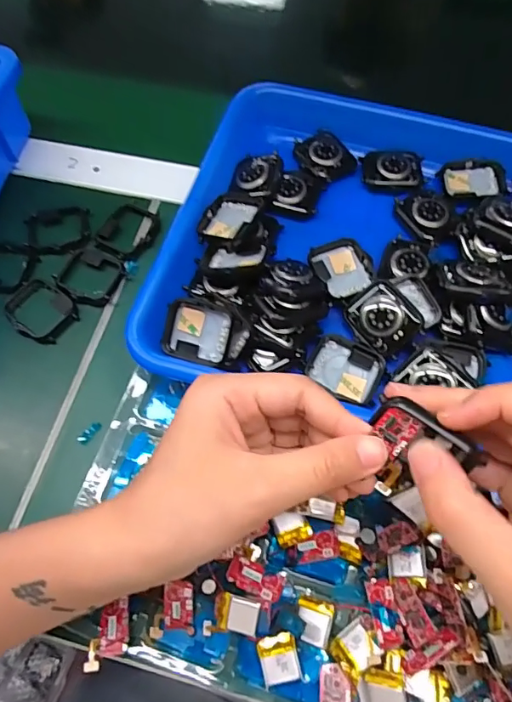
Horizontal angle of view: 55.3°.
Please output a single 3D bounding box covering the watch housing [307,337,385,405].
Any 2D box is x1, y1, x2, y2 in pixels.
[{"bbox_3d":[0.054,0.010,0.294,0.042,0.010,0.031,26,67,12],"label":"watch housing"}]

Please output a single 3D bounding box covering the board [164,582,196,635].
[{"bbox_3d":[-0.040,0.133,0.253,0.016,0.004,0.029,-1,104,-6],"label":"board"}]

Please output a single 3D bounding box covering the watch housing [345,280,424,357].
[{"bbox_3d":[0.077,-0.020,0.295,0.034,0.011,0.041,-44,74,7],"label":"watch housing"}]

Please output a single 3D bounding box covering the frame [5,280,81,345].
[{"bbox_3d":[-0.149,-0.028,0.337,0.049,0.010,0.038,36,70,16],"label":"frame"}]

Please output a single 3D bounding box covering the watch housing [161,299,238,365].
[{"bbox_3d":[-0.033,-0.011,0.294,0.044,0.008,0.034,15,96,17],"label":"watch housing"}]

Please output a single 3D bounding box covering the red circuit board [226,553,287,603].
[{"bbox_3d":[0.000,0.119,0.254,0.029,0.004,0.015,22,72,0],"label":"red circuit board"}]

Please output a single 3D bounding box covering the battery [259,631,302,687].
[{"bbox_3d":[0.012,0.154,0.244,0.019,0.004,0.021,-11,65,-5],"label":"battery"}]

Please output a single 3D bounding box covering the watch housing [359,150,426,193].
[{"bbox_3d":[0.100,-0.130,0.356,0.045,0.012,0.034,6,65,4],"label":"watch housing"}]

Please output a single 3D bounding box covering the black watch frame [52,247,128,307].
[{"bbox_3d":[-0.117,-0.053,0.346,0.043,0.010,0.041,24,67,12],"label":"black watch frame"}]

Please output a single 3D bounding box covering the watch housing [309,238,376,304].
[{"bbox_3d":[0.058,-0.052,0.321,0.035,0.013,0.043,-23,66,-10],"label":"watch housing"}]

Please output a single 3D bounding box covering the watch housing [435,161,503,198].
[{"bbox_3d":[0.159,-0.126,0.359,0.044,0.011,0.036,-4,64,-1],"label":"watch housing"}]

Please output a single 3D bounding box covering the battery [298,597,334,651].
[{"bbox_3d":[0.030,0.138,0.248,0.018,0.005,0.020,12,65,7],"label":"battery"}]

